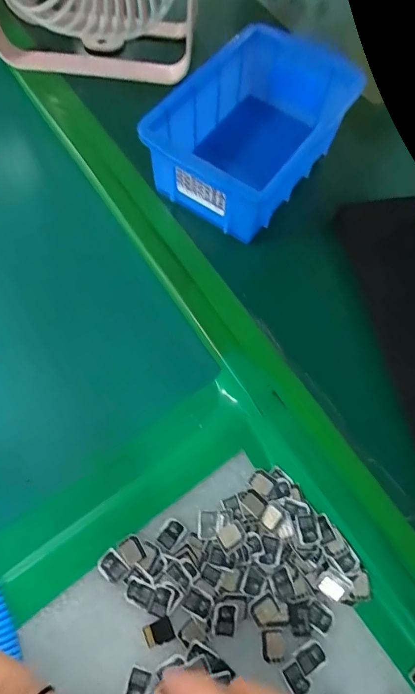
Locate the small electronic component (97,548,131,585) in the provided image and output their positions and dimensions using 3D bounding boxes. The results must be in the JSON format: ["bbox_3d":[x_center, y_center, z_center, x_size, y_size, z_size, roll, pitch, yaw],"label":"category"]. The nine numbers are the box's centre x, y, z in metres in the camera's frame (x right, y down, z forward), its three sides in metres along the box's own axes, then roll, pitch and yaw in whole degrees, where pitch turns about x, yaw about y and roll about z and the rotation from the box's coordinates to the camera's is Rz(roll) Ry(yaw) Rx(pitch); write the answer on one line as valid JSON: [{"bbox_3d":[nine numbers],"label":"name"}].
[{"bbox_3d":[-0.050,0.118,0.207,0.016,0.004,0.012,40,75,11],"label":"small electronic component"}]

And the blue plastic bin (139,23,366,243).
[{"bbox_3d":[0.033,-0.151,0.277,0.096,0.056,0.143,36,75,10],"label":"blue plastic bin"}]

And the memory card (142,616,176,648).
[{"bbox_3d":[-0.025,0.145,0.198,0.014,0.004,0.010,-22,69,-7],"label":"memory card"}]

